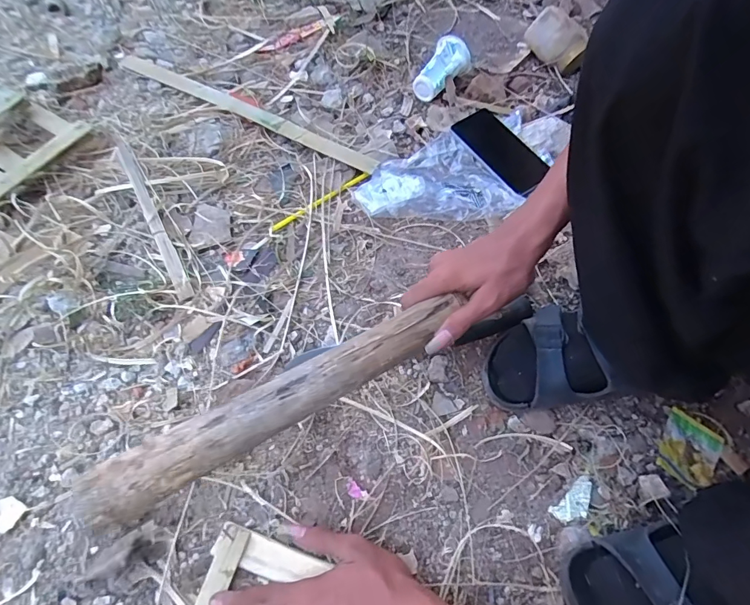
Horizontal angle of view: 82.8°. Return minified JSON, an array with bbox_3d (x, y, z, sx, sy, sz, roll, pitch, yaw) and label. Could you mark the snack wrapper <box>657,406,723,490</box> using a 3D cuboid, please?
[{"bbox_3d":[0.329,0.155,0.445,0.056,0.011,0.069,33,63,16],"label":"snack wrapper"}]

